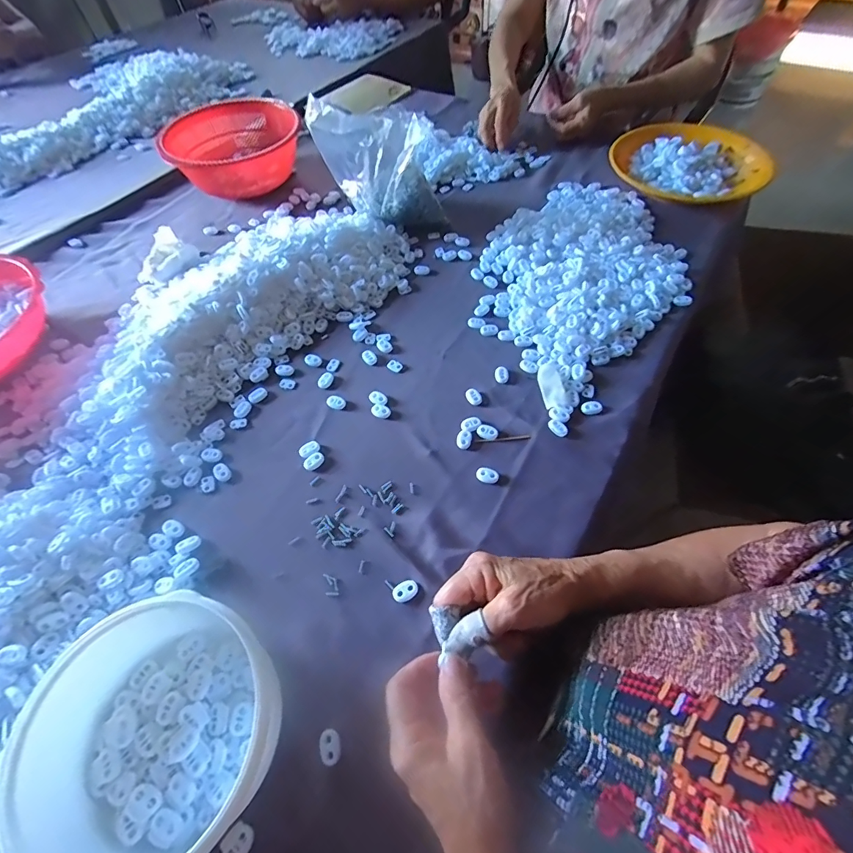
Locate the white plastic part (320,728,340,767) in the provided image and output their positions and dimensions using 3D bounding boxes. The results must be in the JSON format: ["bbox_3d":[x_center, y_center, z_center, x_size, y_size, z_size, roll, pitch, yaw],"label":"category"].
[{"bbox_3d":[-0.073,0.243,0.330,0.014,0.004,0.023,-10,58,-4],"label":"white plastic part"}]

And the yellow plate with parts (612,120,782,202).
[{"bbox_3d":[0.445,-0.442,0.734,0.208,0.054,0.233,-35,63,-19],"label":"yellow plate with parts"}]

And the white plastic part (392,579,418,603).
[{"bbox_3d":[-0.019,0.149,0.393,0.024,0.004,0.016,-22,60,-12],"label":"white plastic part"}]

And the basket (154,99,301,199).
[{"bbox_3d":[-0.341,-0.510,0.789,0.204,0.072,0.180,-10,58,-5],"label":"basket"}]

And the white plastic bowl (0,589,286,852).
[{"bbox_3d":[-0.195,0.216,0.312,0.155,0.075,0.158,-1,58,1],"label":"white plastic bowl"}]

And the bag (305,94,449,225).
[{"bbox_3d":[-0.067,-0.375,0.635,0.183,0.167,0.067,6,58,5],"label":"bag"}]

